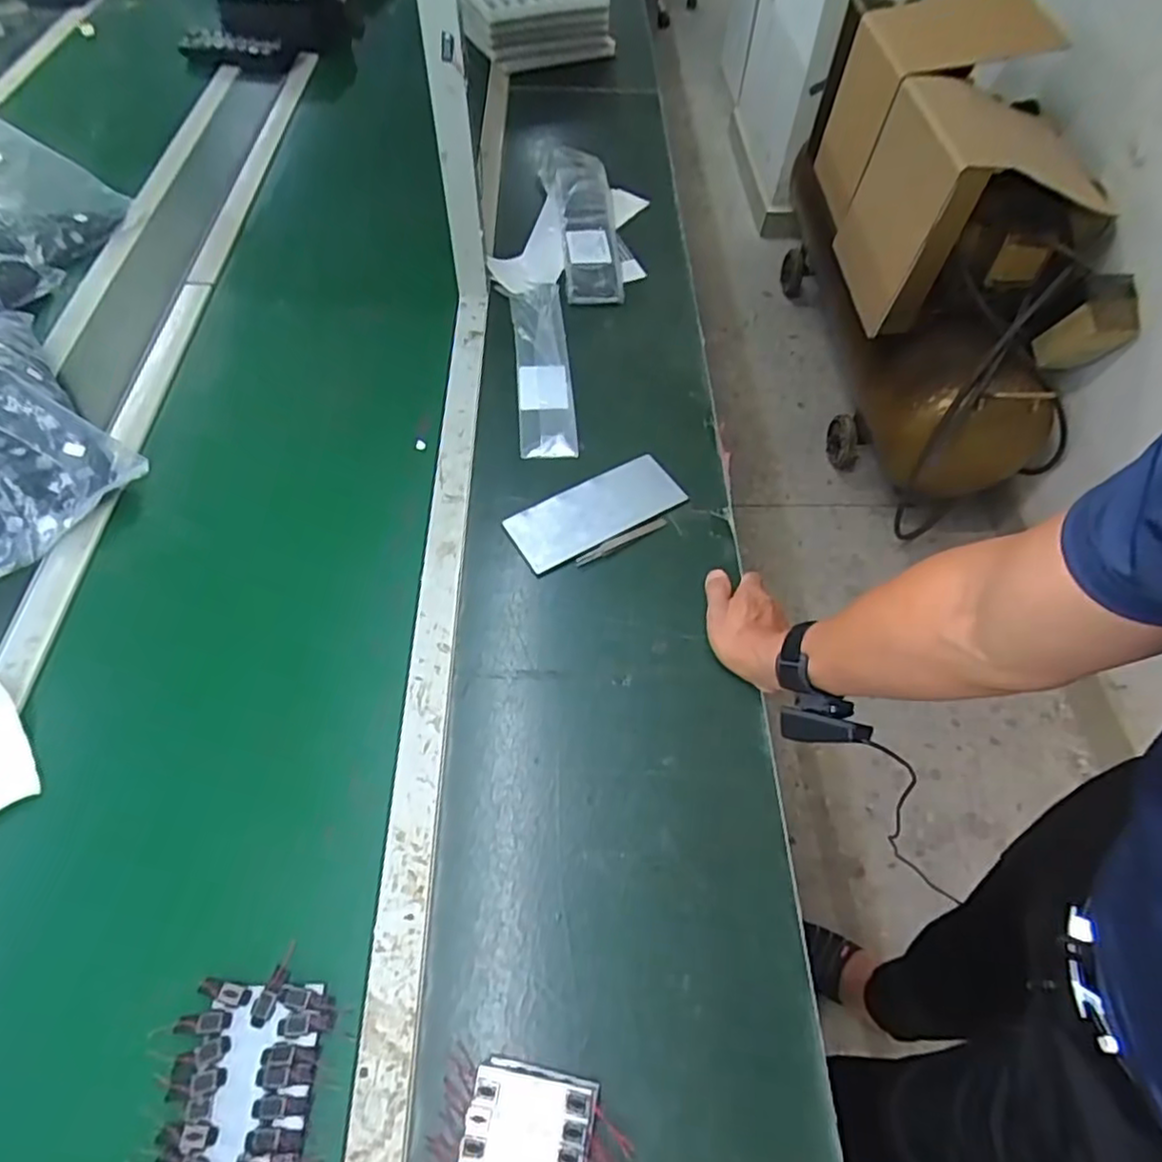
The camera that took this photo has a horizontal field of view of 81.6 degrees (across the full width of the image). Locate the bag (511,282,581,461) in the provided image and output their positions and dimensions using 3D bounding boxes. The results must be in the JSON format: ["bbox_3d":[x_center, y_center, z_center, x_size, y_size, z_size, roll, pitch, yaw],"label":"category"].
[{"bbox_3d":[-0.053,-0.291,0.901,0.069,0.016,0.319,-3,58,-5],"label":"bag"}]

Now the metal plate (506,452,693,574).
[{"bbox_3d":[0.019,-0.081,0.764,0.206,0.011,0.084,-27,63,-19],"label":"metal plate"}]

